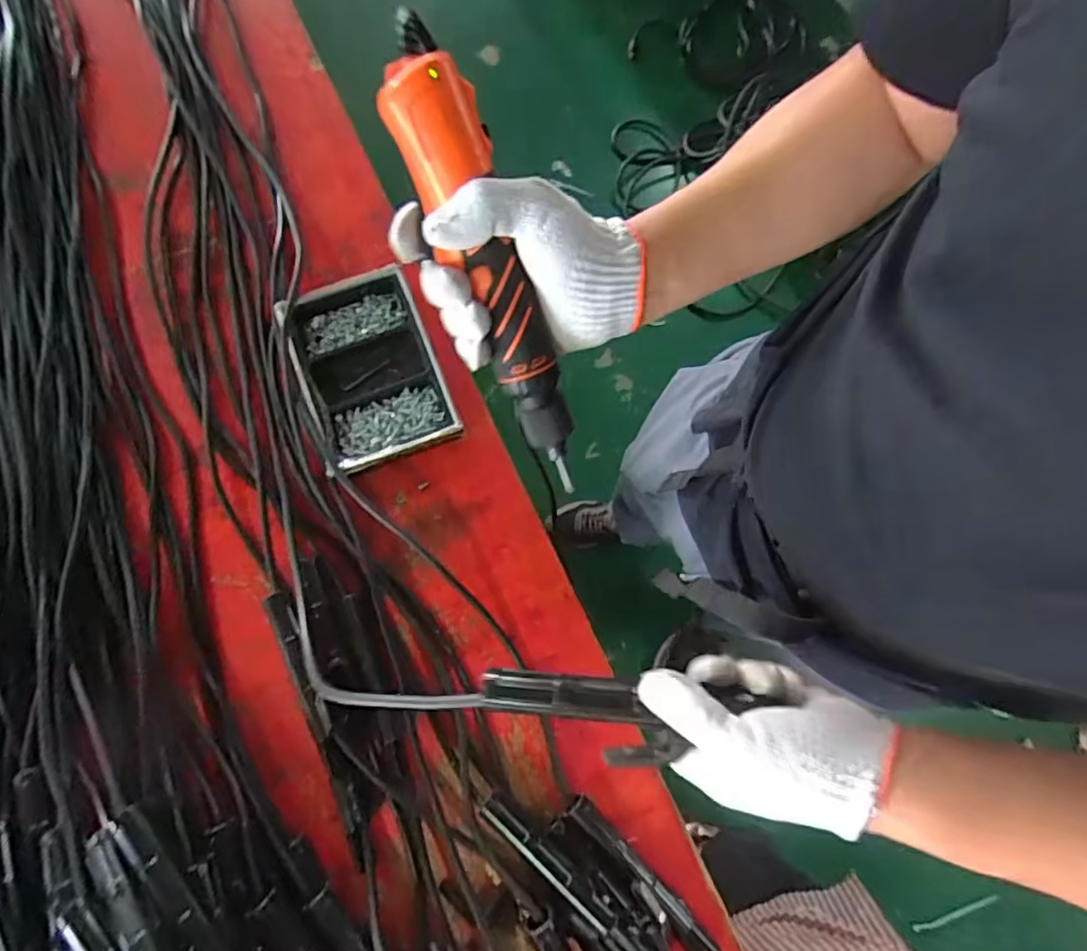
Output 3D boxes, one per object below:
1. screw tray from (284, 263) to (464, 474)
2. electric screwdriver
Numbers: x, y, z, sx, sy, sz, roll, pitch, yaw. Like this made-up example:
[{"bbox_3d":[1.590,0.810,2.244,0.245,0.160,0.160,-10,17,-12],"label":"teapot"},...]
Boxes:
[{"bbox_3d":[-0.201,-0.121,0.692,0.154,0.040,0.222,-22,77,-5],"label":"screw tray"},{"bbox_3d":[-0.029,-0.112,0.361,0.048,0.038,0.262,-23,115,-4],"label":"electric screwdriver"}]

